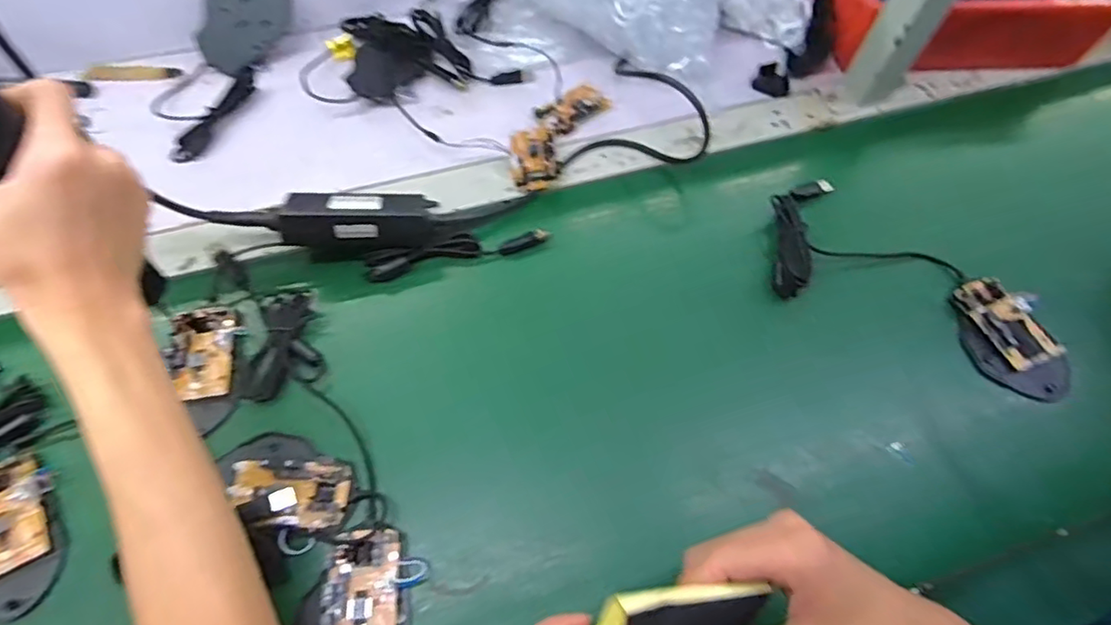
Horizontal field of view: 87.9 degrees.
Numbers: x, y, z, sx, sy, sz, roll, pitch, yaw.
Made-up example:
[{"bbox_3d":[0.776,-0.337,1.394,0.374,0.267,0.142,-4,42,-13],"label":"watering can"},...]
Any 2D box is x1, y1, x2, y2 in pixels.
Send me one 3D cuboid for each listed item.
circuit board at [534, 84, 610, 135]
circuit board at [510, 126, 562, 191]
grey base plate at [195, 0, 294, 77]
[{"bbox_3d":[0.017,-0.210,0.596,0.074,0.016,0.048,-32,68,-16],"label":"circuit board"},{"bbox_3d":[-0.022,-0.152,0.555,0.045,0.015,0.071,-12,64,-7],"label":"circuit board"},{"bbox_3d":[-0.324,-0.301,0.591,0.108,0.071,0.008,-38,28,8],"label":"grey base plate"}]

